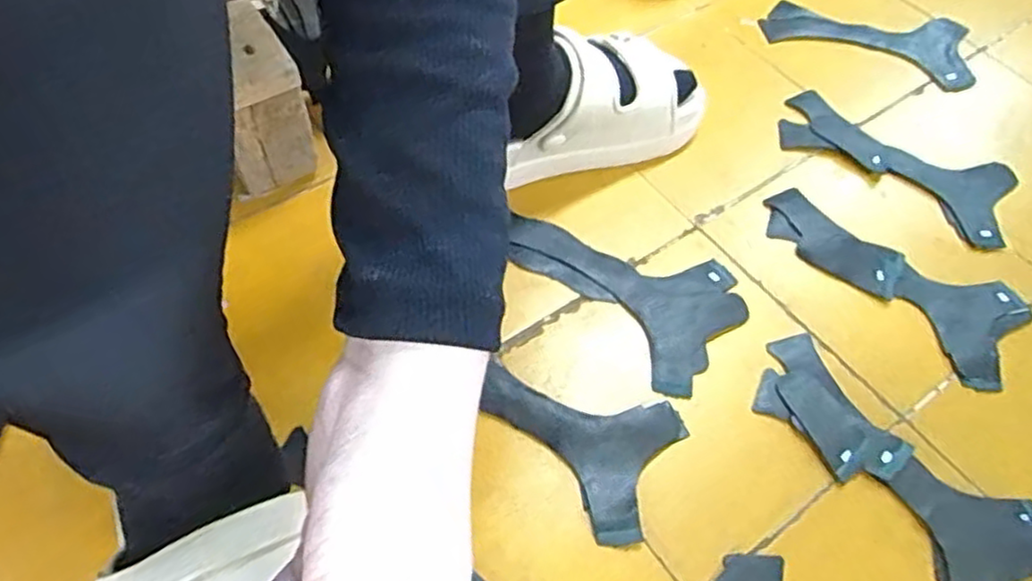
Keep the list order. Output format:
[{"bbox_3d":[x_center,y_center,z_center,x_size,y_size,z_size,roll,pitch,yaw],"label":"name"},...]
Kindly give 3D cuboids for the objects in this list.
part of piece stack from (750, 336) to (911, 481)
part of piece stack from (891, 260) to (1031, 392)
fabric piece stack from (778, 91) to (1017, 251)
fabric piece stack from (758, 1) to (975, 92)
[{"bbox_3d":[0.208,0.081,0.486,0.063,0.008,0.107,-29,64,-21],"label":"part of piece stack"},{"bbox_3d":[0.326,0.019,0.537,0.091,0.009,0.091,34,61,17],"label":"part of piece stack"},{"bbox_3d":[0.323,-0.110,0.619,0.194,0.011,0.096,28,59,13],"label":"fabric piece stack"},{"bbox_3d":[0.350,-0.254,0.718,0.198,0.023,0.088,19,58,8],"label":"fabric piece stack"}]

